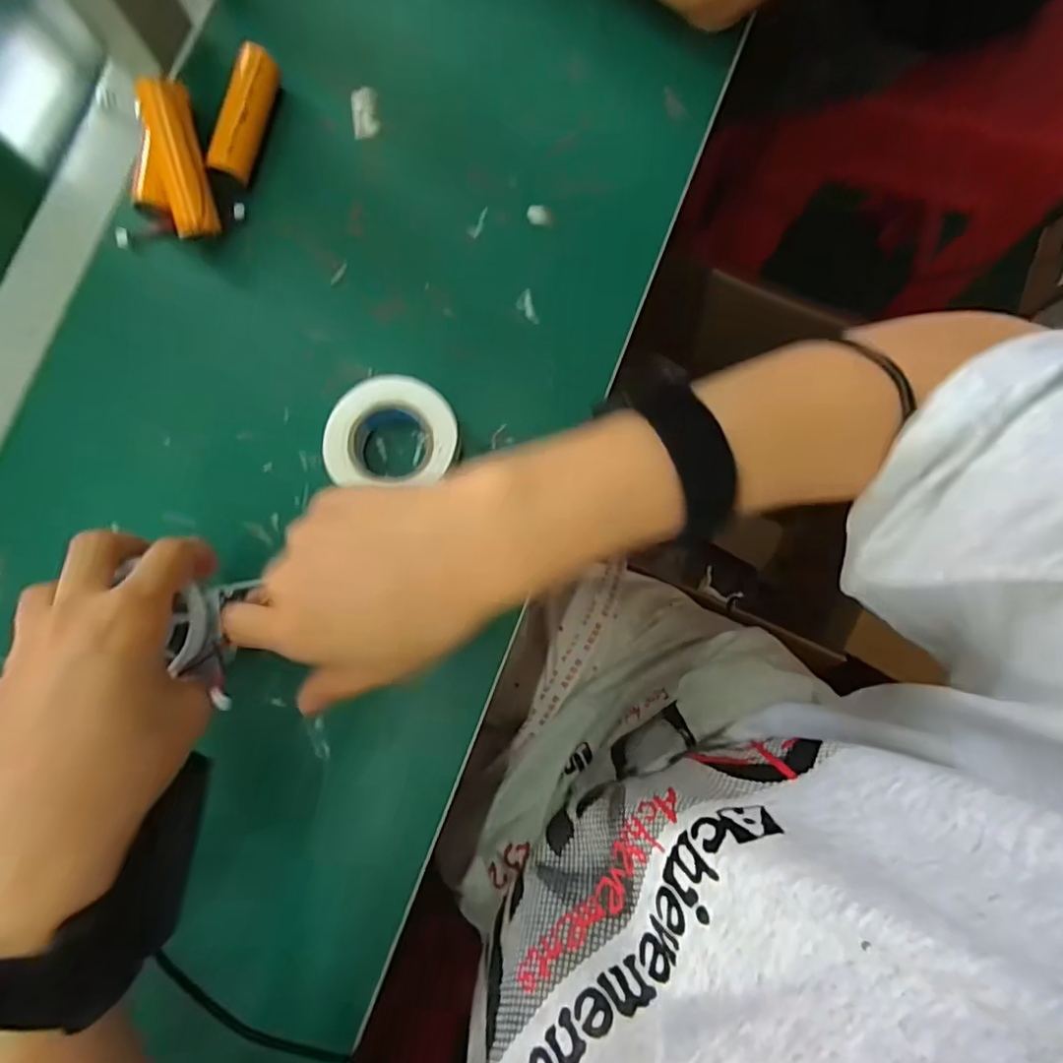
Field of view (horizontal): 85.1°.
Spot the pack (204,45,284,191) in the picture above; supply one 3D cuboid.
[{"bbox_3d":[-0.158,-0.232,0.324,0.020,0.021,0.075,12,84,2],"label":"pack"}]

